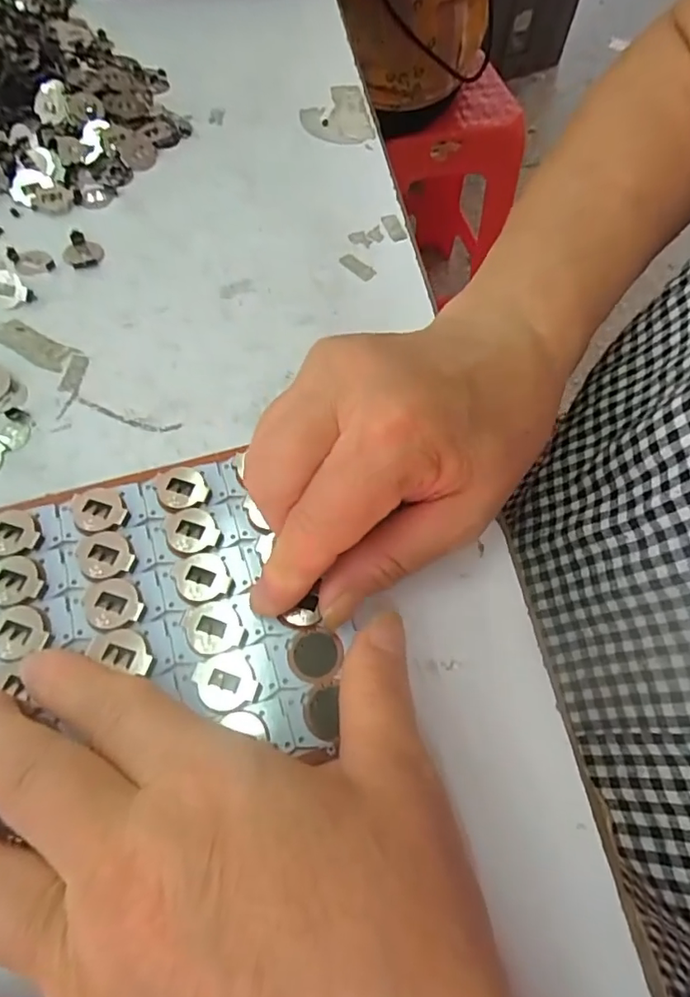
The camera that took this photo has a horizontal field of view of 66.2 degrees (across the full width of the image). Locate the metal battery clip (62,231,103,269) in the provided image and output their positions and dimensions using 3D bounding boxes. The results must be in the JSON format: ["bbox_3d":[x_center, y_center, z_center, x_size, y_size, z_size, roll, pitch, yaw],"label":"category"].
[{"bbox_3d":[-0.127,-0.120,0.254,0.018,0.004,0.023,-24,68,-15],"label":"metal battery clip"}]

